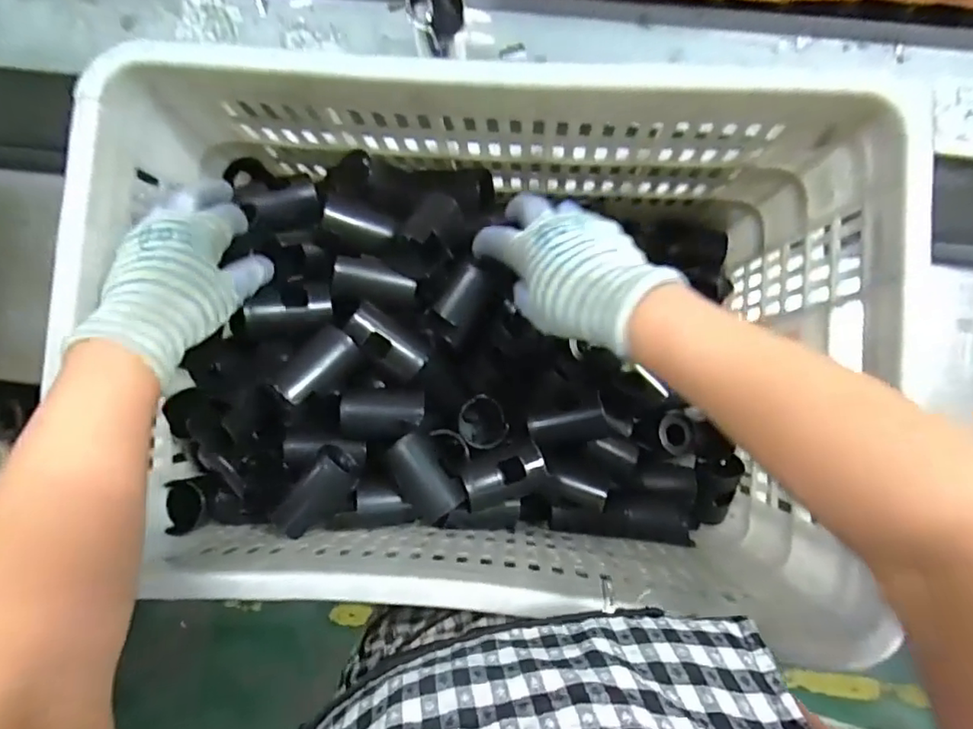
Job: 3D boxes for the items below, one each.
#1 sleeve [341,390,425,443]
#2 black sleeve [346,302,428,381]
[{"bbox_3d":[-0.084,0.039,0.466,0.067,0.042,0.043,-3,89,-3],"label":"sleeve"},{"bbox_3d":[-0.080,-0.020,0.459,0.067,0.032,0.034,42,87,-17],"label":"black sleeve"}]

